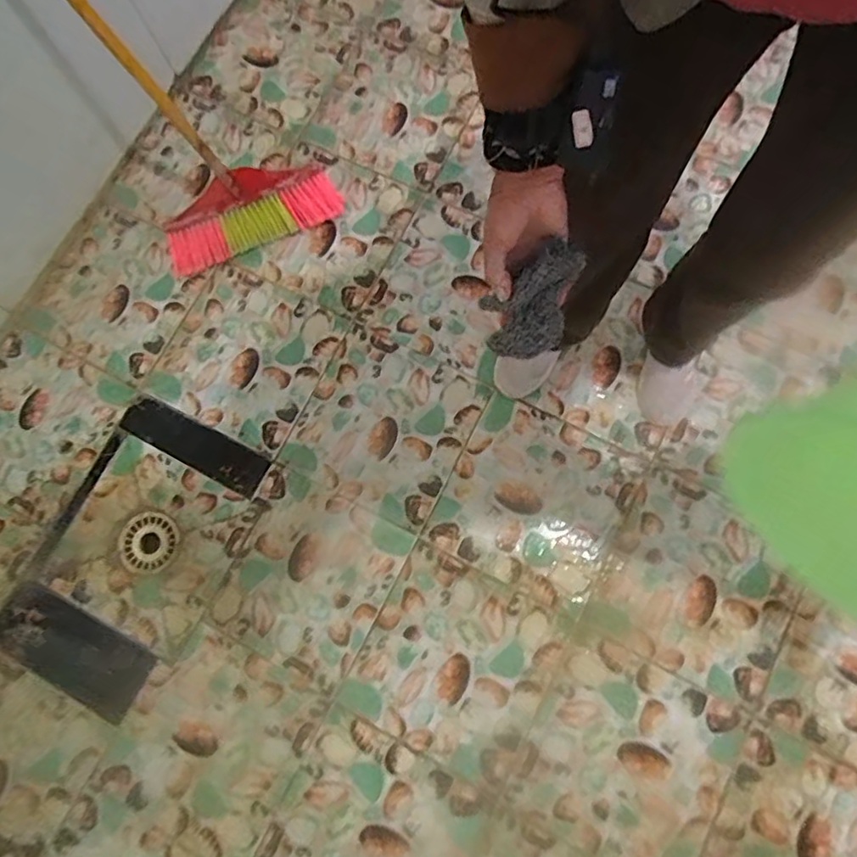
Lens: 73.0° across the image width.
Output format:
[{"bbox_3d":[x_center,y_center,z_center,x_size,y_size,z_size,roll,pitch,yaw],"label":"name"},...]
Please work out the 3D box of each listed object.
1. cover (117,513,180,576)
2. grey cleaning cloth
[{"bbox_3d":[-0.502,0.205,1.036,0.099,0.014,0.108,20,80,7],"label":"cover"},{"bbox_3d":[0.103,-0.112,0.542,0.093,0.086,0.063,-32,80,-5],"label":"grey cleaning cloth"}]

